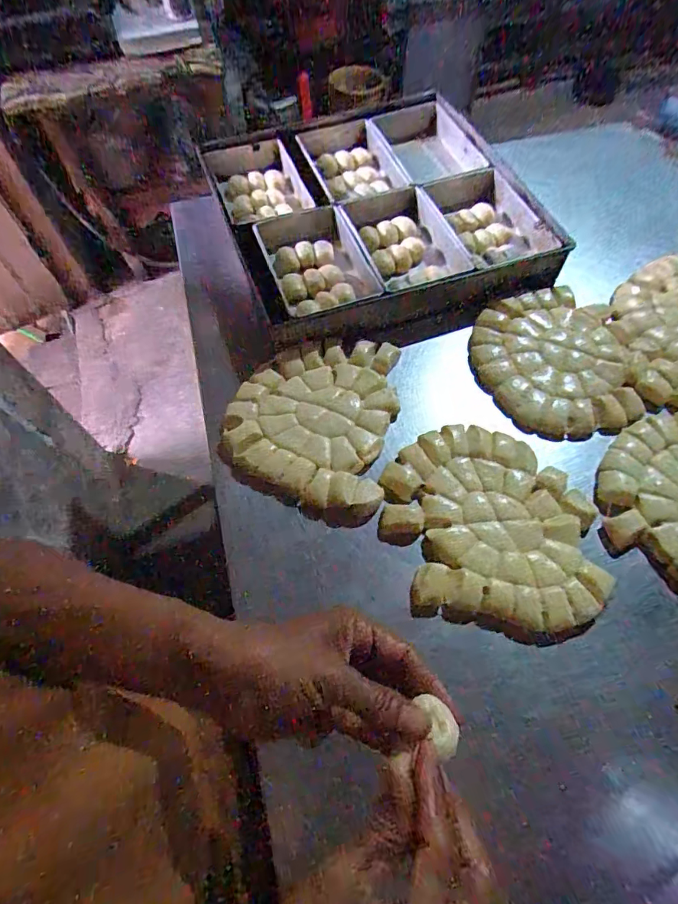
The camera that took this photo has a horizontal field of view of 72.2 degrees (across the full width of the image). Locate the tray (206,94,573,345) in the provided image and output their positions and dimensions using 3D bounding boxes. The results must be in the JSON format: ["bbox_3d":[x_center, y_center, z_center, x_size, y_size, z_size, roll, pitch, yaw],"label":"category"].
[{"bbox_3d":[0.053,-0.408,0.775,0.442,0.077,0.534,-19,64,-9],"label":"tray"}]

